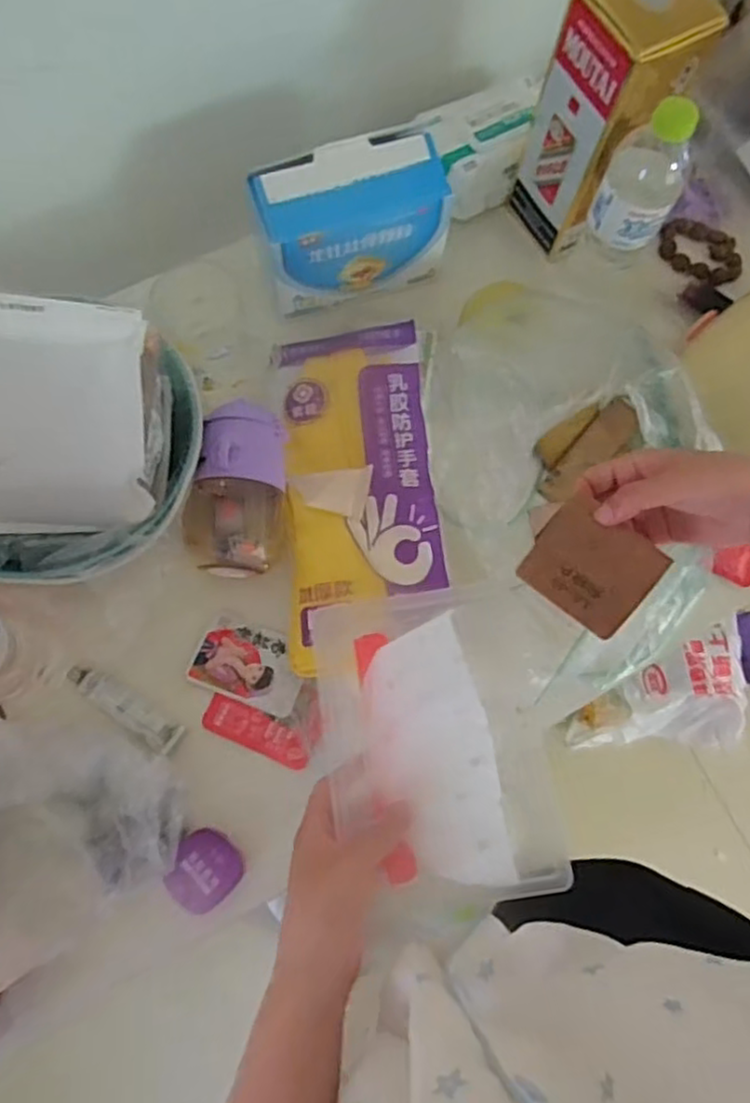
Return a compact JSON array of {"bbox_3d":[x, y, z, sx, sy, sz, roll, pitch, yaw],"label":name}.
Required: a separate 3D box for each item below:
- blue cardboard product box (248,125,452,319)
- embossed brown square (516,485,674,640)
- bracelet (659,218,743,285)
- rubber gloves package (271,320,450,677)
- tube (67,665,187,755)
[{"bbox_3d":[-0.023,-0.309,0.662,0.188,0.120,0.071,-19,75,-7],"label":"blue cardboard product box"},{"bbox_3d":[0.139,0.009,0.446,0.074,0.008,0.068,40,103,17],"label":"embossed brown square"},{"bbox_3d":[0.348,-0.319,0.745,0.088,0.014,0.070,17,74,3],"label":"bracelet"},{"bbox_3d":[-0.014,-0.059,0.625,0.135,0.024,0.298,-6,74,-4],"label":"rubber gloves package"},{"bbox_3d":[-0.215,0.134,0.599,0.109,0.014,0.026,30,75,7],"label":"tube"}]

